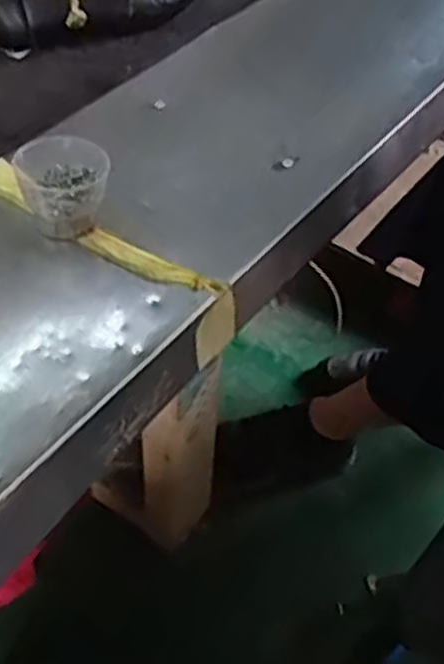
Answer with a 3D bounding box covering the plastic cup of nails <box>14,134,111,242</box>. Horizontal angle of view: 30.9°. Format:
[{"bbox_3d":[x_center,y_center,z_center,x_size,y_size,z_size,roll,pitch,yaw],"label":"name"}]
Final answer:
[{"bbox_3d":[-0.111,-0.106,0.566,0.059,0.049,0.068,-2,50,-6],"label":"plastic cup of nails"}]

